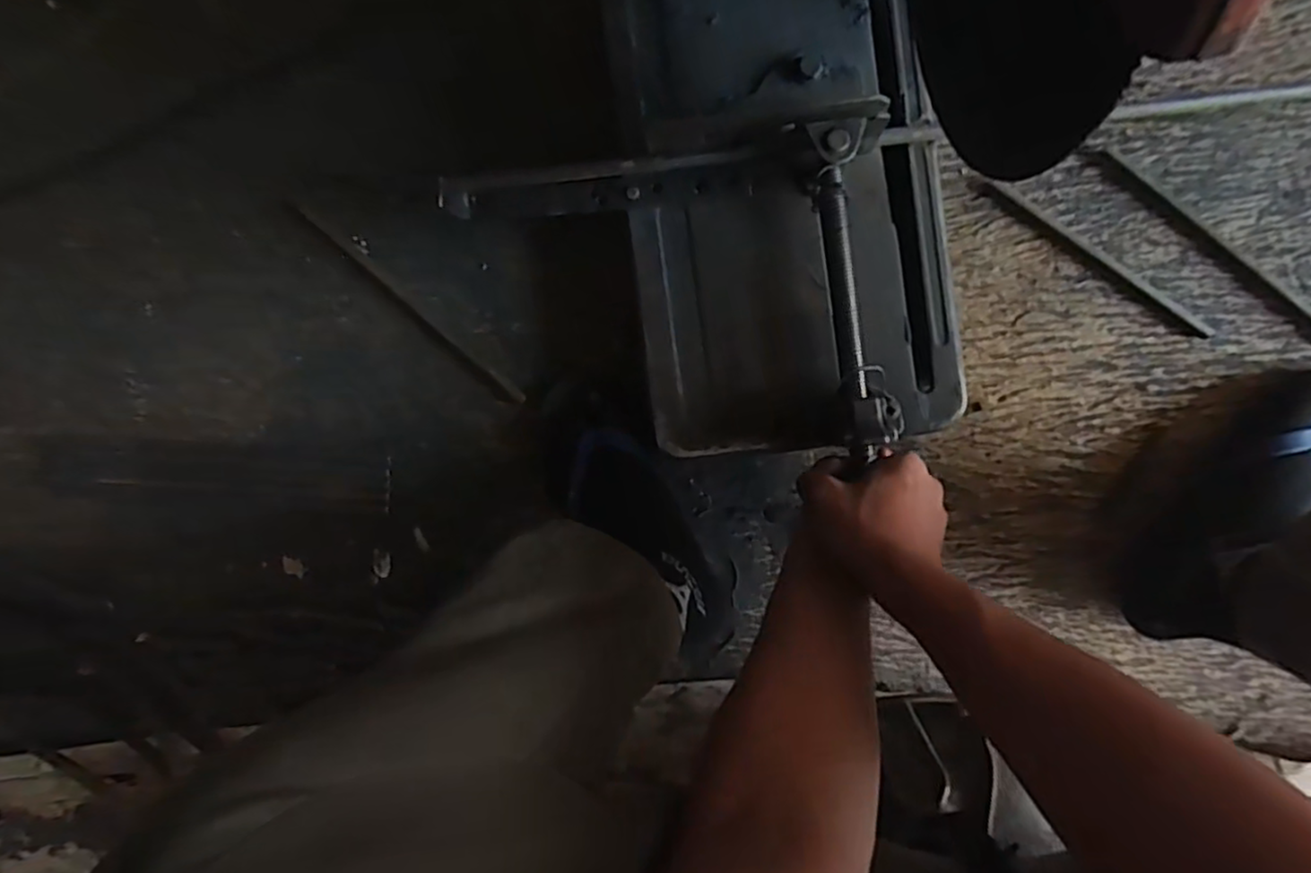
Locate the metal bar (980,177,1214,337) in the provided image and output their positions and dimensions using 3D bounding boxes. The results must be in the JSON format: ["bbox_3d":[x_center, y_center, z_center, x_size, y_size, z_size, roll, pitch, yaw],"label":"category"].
[{"bbox_3d":[0.374,-0.154,0.579,0.226,0.008,0.012,37,95,3],"label":"metal bar"}]

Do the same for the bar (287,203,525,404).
[{"bbox_3d":[-0.234,-0.126,0.643,0.286,0.006,0.013,42,96,3],"label":"bar"}]

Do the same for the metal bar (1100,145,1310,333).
[{"bbox_3d":[0.530,-0.110,0.570,0.395,0.009,0.016,42,96,3],"label":"metal bar"}]

